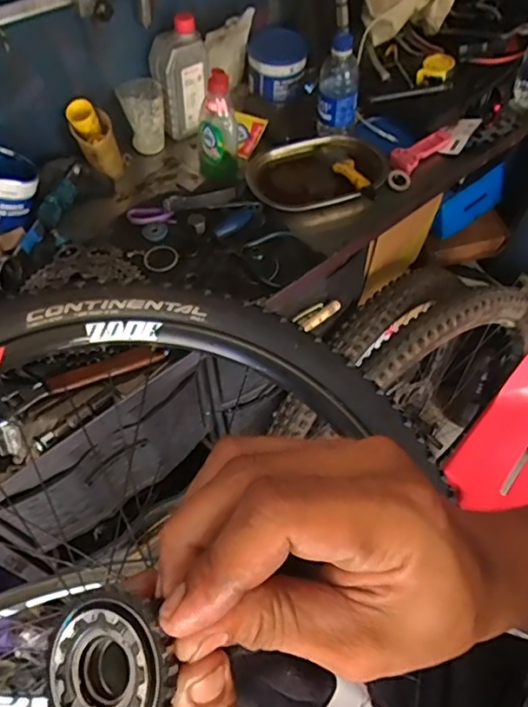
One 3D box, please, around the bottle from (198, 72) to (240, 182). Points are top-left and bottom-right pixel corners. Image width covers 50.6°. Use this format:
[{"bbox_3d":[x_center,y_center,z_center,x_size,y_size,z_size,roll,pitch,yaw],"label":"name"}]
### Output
[{"bbox_3d":[-0.072,-0.349,0.865,0.062,0.164,0.049,-4,57,-3],"label":"bottle"}]

